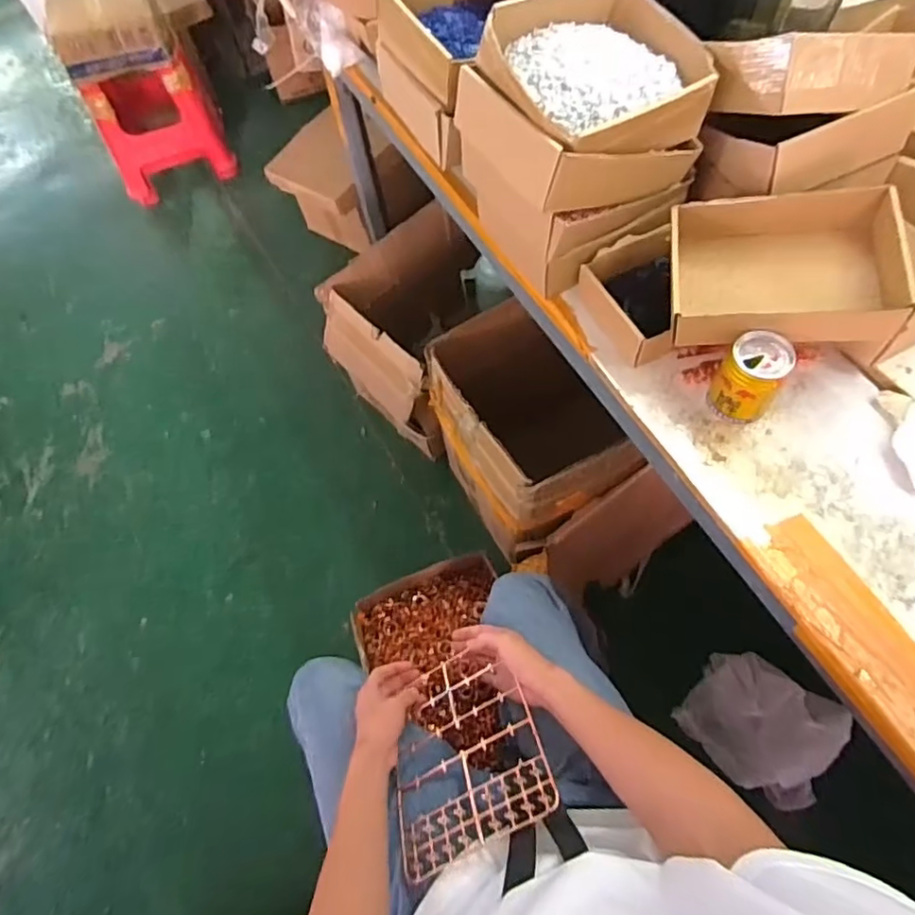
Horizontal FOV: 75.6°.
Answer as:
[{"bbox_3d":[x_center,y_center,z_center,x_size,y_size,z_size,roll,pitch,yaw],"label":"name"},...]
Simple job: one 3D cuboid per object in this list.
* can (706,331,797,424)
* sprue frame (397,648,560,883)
[{"bbox_3d":[0.314,-0.083,0.639,0.060,0.094,0.063,-3,63,5],"label":"can"},{"bbox_3d":[0.004,0.308,0.639,0.164,0.014,0.218,-30,28,4],"label":"sprue frame"}]

